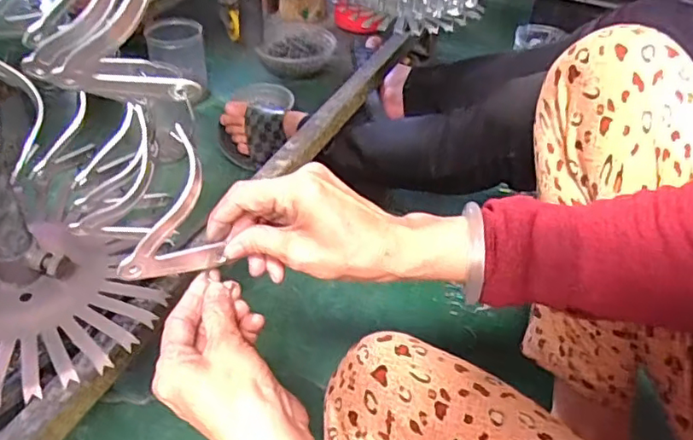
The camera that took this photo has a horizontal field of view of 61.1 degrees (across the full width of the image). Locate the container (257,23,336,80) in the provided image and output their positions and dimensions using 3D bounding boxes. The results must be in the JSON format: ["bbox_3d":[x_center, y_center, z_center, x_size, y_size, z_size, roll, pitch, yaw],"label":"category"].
[{"bbox_3d":[-0.100,-0.352,1.211,0.150,0.082,0.121,6,41,2],"label":"container"}]

